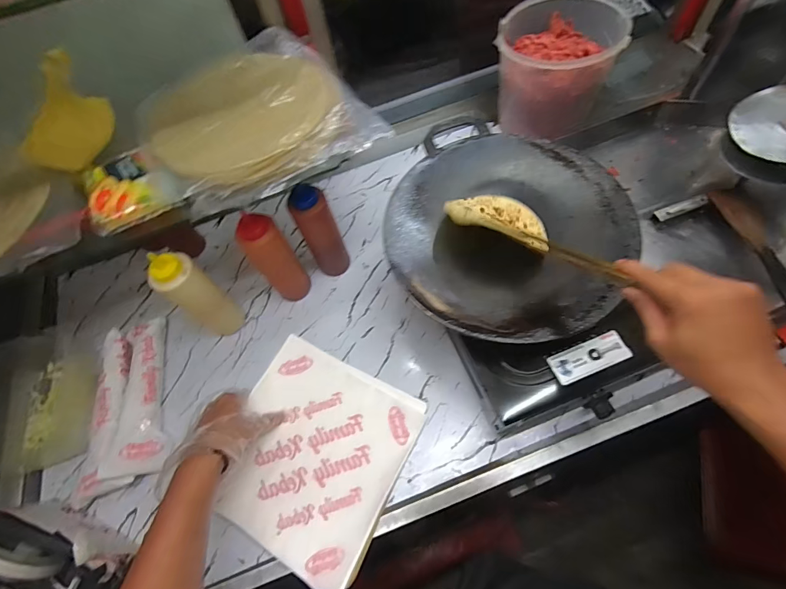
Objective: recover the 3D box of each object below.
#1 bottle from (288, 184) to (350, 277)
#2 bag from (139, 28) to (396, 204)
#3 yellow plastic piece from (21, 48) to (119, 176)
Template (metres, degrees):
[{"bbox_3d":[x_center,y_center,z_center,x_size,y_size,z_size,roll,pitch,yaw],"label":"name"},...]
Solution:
[{"bbox_3d":[-0.112,-0.093,0.620,0.058,0.199,0.055,-19,62,-7],"label":"bottle"},{"bbox_3d":[-0.176,-0.225,0.474,0.261,0.042,0.234,-32,64,-13],"label":"bag"},{"bbox_3d":[-0.410,-0.217,0.477,0.015,0.103,0.118,14,65,10],"label":"yellow plastic piece"}]

